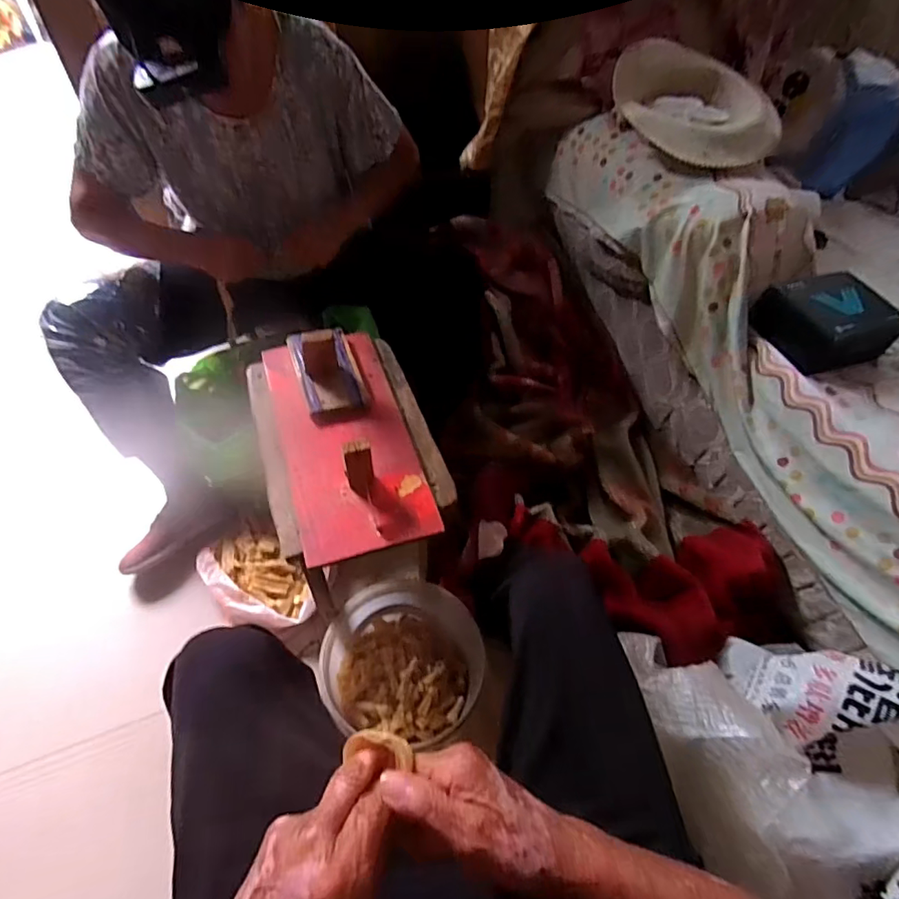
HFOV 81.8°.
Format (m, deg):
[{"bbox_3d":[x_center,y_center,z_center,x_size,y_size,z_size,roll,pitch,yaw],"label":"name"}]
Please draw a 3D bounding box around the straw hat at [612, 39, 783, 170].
[{"bbox_3d":[0.469,-0.652,1.005,0.332,0.101,0.220,27,77,10],"label":"straw hat"}]

